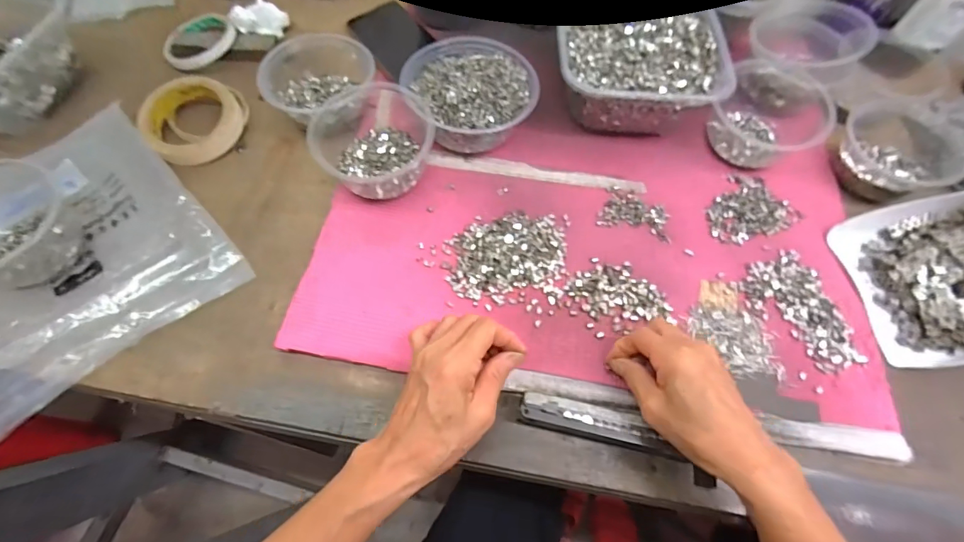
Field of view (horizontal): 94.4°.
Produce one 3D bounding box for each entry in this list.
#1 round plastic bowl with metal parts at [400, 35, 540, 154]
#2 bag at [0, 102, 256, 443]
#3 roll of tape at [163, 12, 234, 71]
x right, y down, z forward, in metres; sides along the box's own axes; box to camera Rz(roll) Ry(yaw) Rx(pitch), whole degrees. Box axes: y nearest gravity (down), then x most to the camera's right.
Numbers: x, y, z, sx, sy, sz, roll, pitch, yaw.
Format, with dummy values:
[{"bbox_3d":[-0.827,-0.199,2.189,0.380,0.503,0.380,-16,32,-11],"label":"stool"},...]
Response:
[{"bbox_3d":[-0.013,-0.188,0.478,0.137,0.058,0.131,0,65,-2],"label":"round plastic bowl with metal parts"},{"bbox_3d":[-0.387,-0.021,0.403,0.236,0.039,0.259,-40,72,-18],"label":"bag"},{"bbox_3d":[-0.341,-0.278,0.539,0.084,0.019,0.083,1,65,-1],"label":"roll of tape"}]

